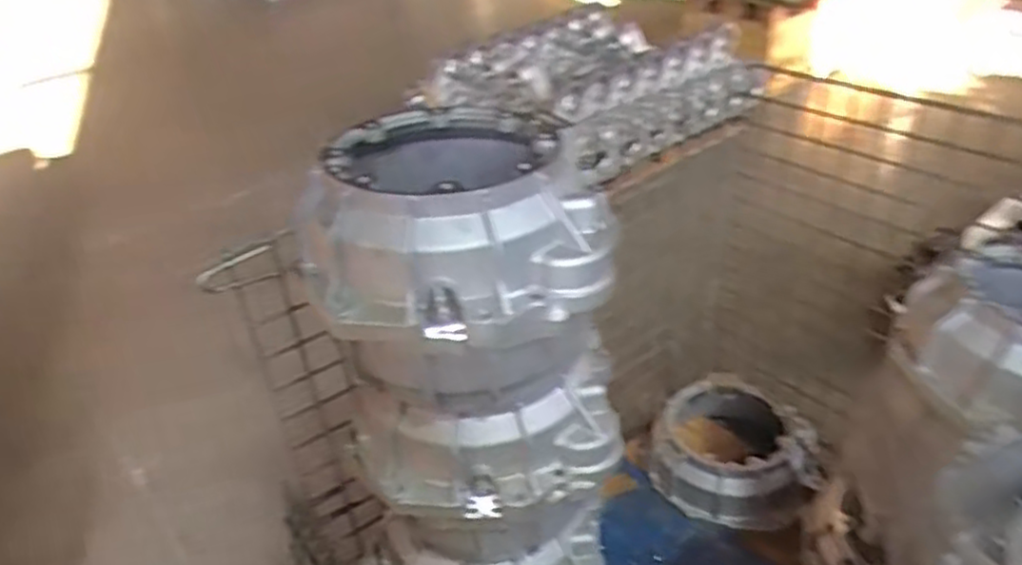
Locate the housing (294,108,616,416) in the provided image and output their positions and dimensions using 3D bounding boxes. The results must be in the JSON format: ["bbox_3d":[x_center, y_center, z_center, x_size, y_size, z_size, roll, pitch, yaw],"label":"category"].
[{"bbox_3d":[-0.065,-0.032,0.767,0.270,0.231,0.297,-13,35,-10],"label":"housing"}]

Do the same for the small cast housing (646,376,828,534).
[{"bbox_3d":[0.434,0.325,1.402,0.301,0.155,0.292,7,36,18],"label":"small cast housing"}]

